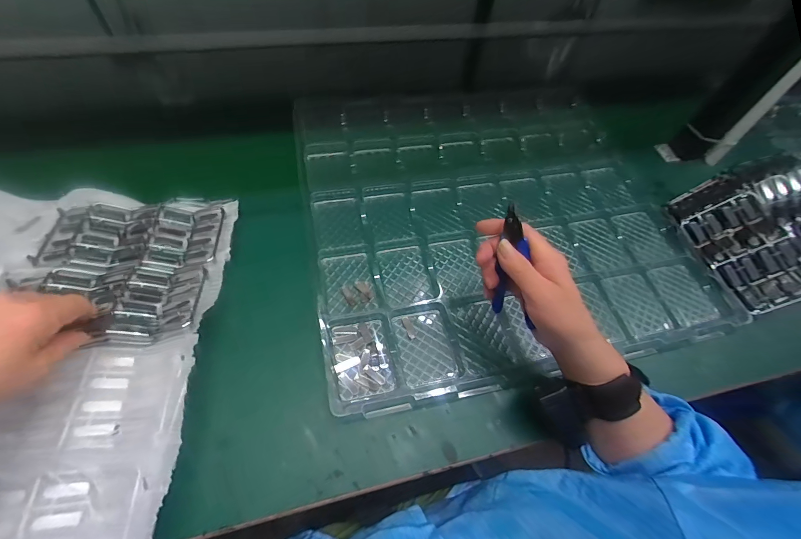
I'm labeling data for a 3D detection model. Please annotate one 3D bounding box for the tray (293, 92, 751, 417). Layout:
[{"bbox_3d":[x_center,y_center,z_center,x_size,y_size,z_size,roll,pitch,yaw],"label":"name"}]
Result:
[{"bbox_3d":[0.112,-0.106,0.508,0.492,0.035,0.517,-10,62,-8],"label":"tray"}]

